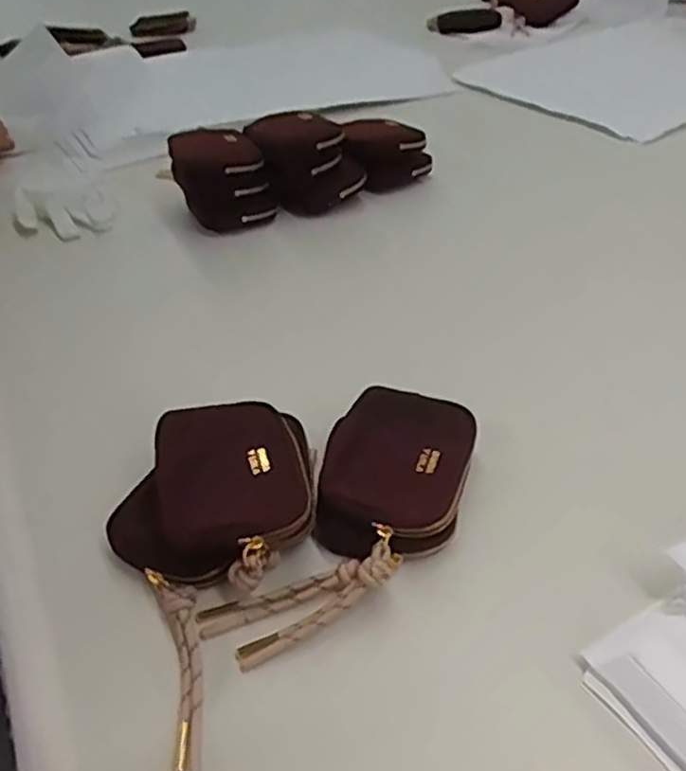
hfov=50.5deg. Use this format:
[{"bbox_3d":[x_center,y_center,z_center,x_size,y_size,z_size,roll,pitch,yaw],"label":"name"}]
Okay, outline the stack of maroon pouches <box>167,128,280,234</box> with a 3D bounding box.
[{"bbox_3d":[-0.133,-0.220,0.774,0.076,0.072,0.117,-24,44,-24],"label":"stack of maroon pouches"}]

